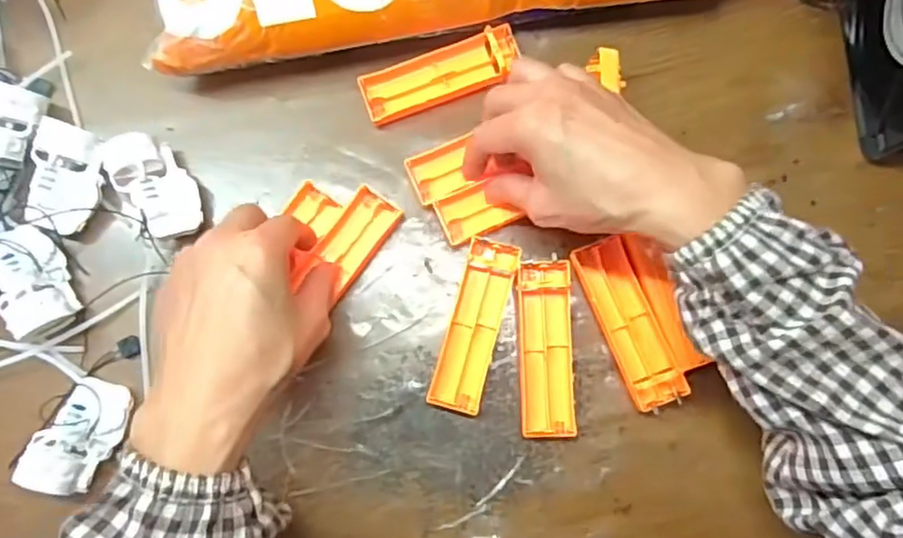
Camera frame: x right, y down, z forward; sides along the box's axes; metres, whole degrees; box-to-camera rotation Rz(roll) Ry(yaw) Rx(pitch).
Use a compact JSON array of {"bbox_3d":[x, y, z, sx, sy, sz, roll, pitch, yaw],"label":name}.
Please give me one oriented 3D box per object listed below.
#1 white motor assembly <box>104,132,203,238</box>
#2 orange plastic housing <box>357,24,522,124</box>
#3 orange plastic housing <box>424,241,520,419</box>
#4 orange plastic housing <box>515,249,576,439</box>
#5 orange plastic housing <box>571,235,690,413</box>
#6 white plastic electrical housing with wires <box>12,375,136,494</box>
[{"bbox_3d":[-0.191,-0.054,0.408,0.037,0.033,0.068,-35,83,-5],"label":"white motor assembly"},{"bbox_3d":[-0.008,-0.134,0.426,0.108,0.015,0.038,-22,82,1],"label":"orange plastic housing"},{"bbox_3d":[0.016,0.037,0.406,0.034,0.015,0.109,16,81,3],"label":"orange plastic housing"},{"bbox_3d":[0.061,0.051,0.404,0.034,0.016,0.109,-2,81,0],"label":"orange plastic housing"},{"bbox_3d":[0.114,0.034,0.406,0.034,0.019,0.108,-21,82,-3],"label":"orange plastic housing"},{"bbox_3d":[-0.227,0.103,0.385,0.039,0.036,0.065,27,82,4],"label":"white plastic electrical housing with wires"}]

